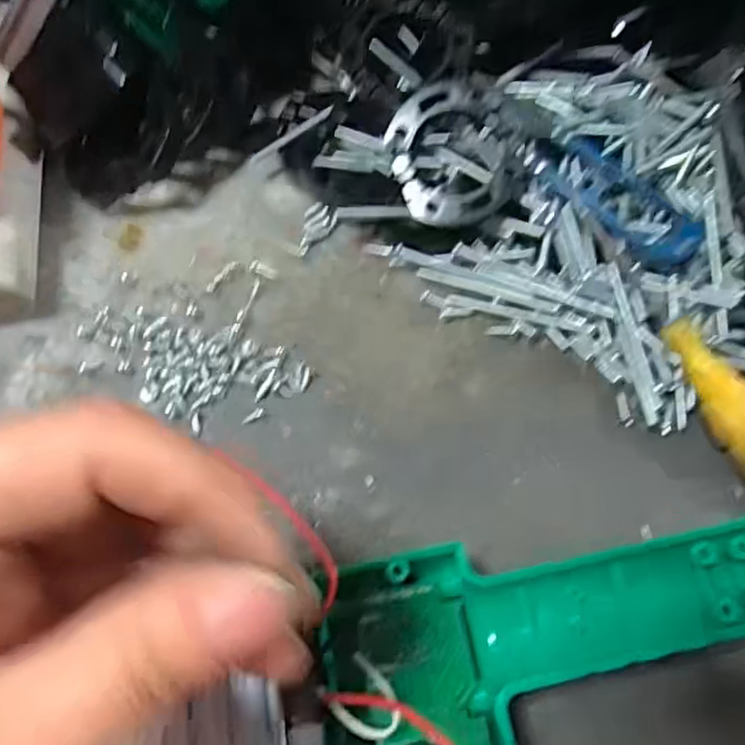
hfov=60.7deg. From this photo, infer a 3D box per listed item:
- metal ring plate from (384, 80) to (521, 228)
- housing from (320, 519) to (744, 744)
[{"bbox_3d":[0.034,-0.092,0.266,0.051,0.005,0.061,-21,85,6],"label":"metal ring plate"},{"bbox_3d":[0.064,0.110,0.197,0.146,0.036,0.116,-8,68,-6],"label":"housing"}]

